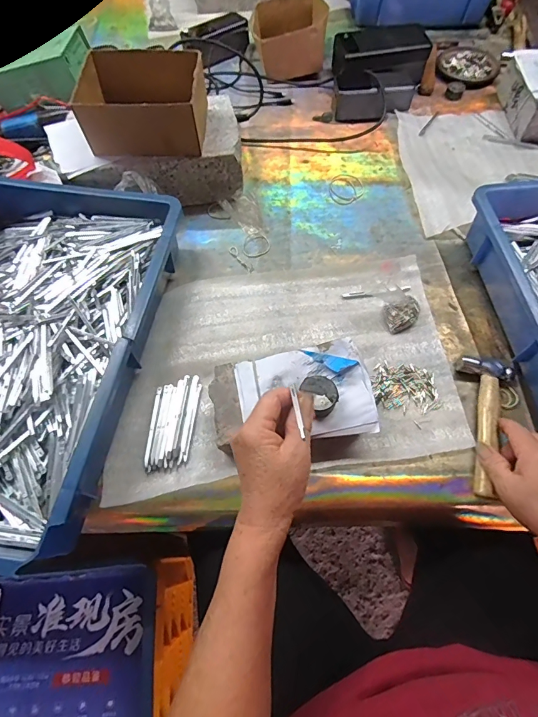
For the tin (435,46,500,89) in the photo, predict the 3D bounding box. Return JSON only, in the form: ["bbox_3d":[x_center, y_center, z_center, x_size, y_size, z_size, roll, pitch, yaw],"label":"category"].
[{"bbox_3d":[0.379,-0.564,0.747,0.115,0.017,0.134,7,63,5],"label":"tin"}]

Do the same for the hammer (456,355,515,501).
[{"bbox_3d":[0.236,0.067,0.419,0.061,0.018,0.160,14,62,8],"label":"hammer"}]

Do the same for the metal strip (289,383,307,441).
[{"bbox_3d":[0.023,0.040,0.308,0.005,0.006,0.049,-8,46,-2],"label":"metal strip"}]

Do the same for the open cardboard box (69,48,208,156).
[{"bbox_3d":[-0.165,-0.344,0.521,0.157,0.071,0.117,1,63,2],"label":"open cardboard box"}]

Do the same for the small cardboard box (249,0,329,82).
[{"bbox_3d":[0.041,-0.586,0.702,0.133,0.059,0.138,-9,63,-3],"label":"small cardboard box"}]

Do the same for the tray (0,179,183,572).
[{"bbox_3d":[-0.287,-0.019,0.444,0.296,0.072,0.436,9,63,6],"label":"tray"}]

